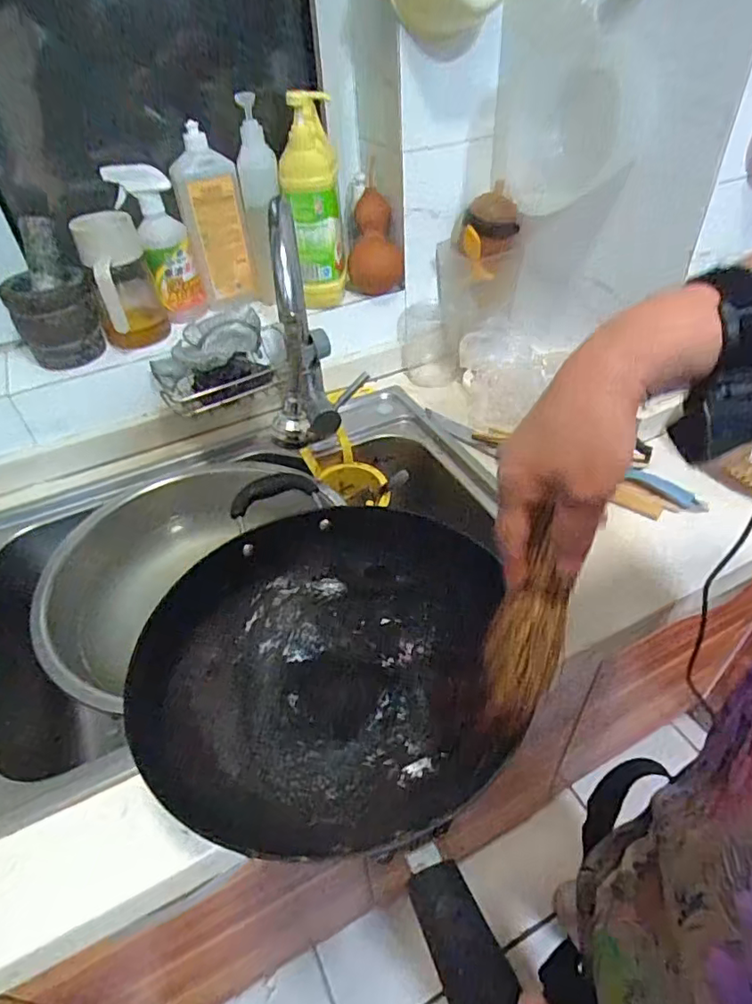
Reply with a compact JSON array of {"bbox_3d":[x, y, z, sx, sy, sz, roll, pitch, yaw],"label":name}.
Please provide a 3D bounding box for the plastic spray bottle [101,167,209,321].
[{"bbox_3d":[-0.309,-0.368,0.811,0.080,0.200,0.056,-26,47,-22],"label":"plastic spray bottle"}]

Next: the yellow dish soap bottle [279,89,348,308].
[{"bbox_3d":[-0.087,-0.417,0.798,0.075,0.263,0.094,-8,43,-5],"label":"yellow dish soap bottle"}]

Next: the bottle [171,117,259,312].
[{"bbox_3d":[-0.237,-0.410,0.834,0.086,0.221,0.049,-12,44,-9],"label":"bottle"}]

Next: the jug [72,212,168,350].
[{"bbox_3d":[-0.351,-0.304,0.777,0.084,0.172,0.147,-19,45,-15],"label":"jug"}]

